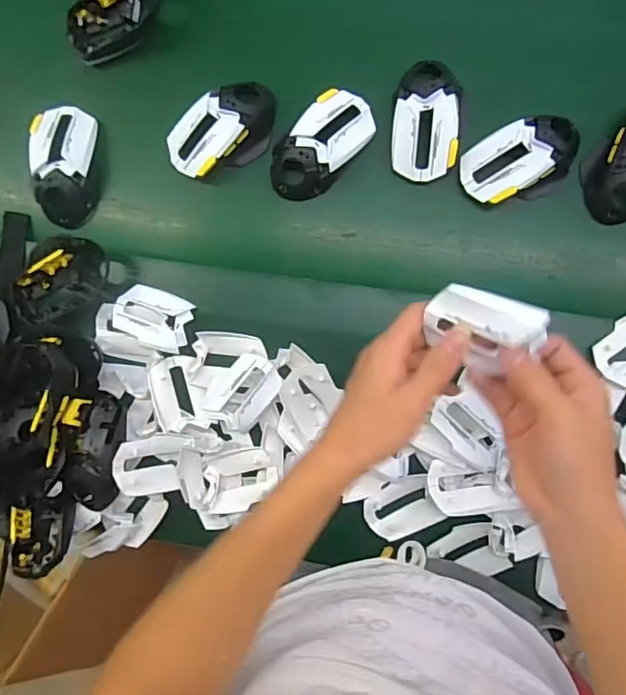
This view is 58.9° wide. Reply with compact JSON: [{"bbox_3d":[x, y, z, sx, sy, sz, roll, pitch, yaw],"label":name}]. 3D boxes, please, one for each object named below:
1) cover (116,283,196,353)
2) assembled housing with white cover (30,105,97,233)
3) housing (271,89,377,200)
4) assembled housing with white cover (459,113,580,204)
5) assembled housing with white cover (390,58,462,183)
[{"bbox_3d":[-0.167,-0.031,0.579,0.079,0.027,0.056,19,91,3],"label":"cover"},{"bbox_3d":[-0.259,-0.191,0.583,0.058,0.037,0.119,1,90,4],"label":"assembled housing with white cover"},{"bbox_3d":[0.008,-0.205,0.561,0.119,0.038,0.063,-43,88,3],"label":"housing"},{"bbox_3d":[0.206,-0.187,0.549,0.118,0.035,0.070,-26,89,4],"label":"assembled housing with white cover"},{"bbox_3d":[0.113,-0.227,0.553,0.067,0.035,0.117,1,90,4],"label":"assembled housing with white cover"}]

